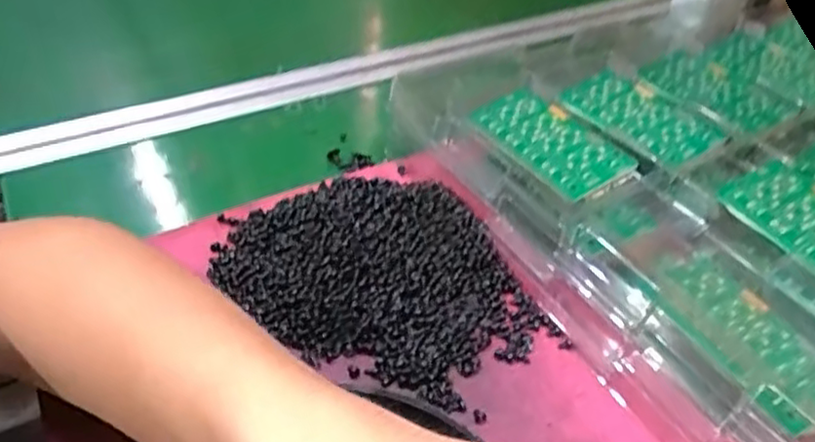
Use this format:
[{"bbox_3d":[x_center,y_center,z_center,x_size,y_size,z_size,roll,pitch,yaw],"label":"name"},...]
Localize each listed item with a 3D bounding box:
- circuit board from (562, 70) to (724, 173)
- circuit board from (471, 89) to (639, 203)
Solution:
[{"bbox_3d":[0.140,-0.064,0.408,0.050,0.004,0.088,-22,49,-25],"label":"circuit board"},{"bbox_3d":[0.081,-0.045,0.379,0.045,0.011,0.089,-24,50,-27],"label":"circuit board"}]

